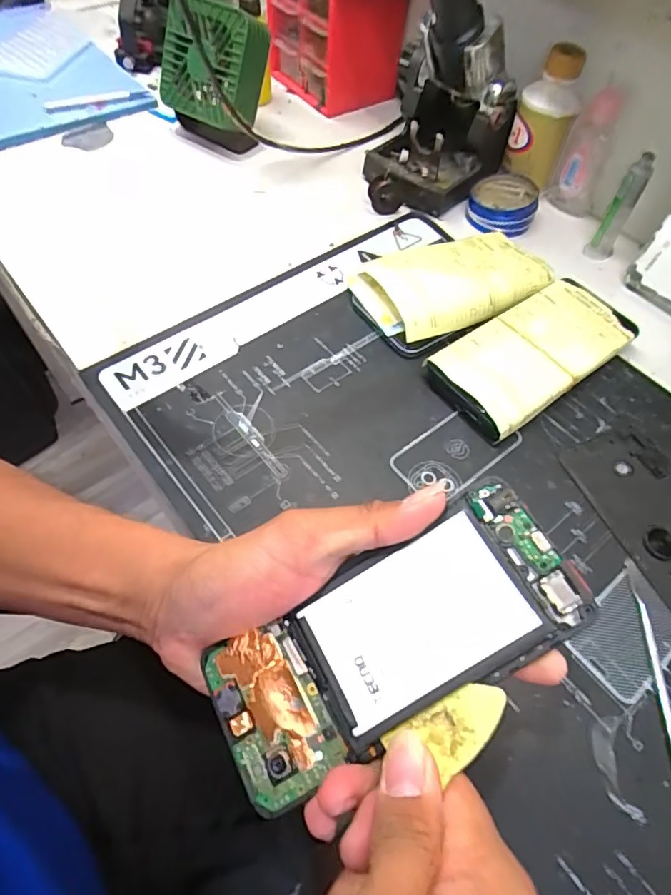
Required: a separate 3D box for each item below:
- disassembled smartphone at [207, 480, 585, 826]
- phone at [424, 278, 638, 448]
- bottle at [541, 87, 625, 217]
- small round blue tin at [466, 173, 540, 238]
[{"bbox_3d":[0.023,0.081,0.220,0.158,0.007,0.066,-32,63,0],"label":"disassembled smartphone"},{"bbox_3d":[0.147,-0.070,0.390,0.160,0.024,0.077,-32,64,-20],"label":"phone"},{"bbox_3d":[0.232,-0.271,0.490,0.044,0.098,0.034,21,61,12],"label":"bottle"},{"bbox_3d":[0.160,-0.234,0.501,0.062,0.030,0.060,1,58,-2],"label":"small round blue tin"}]

